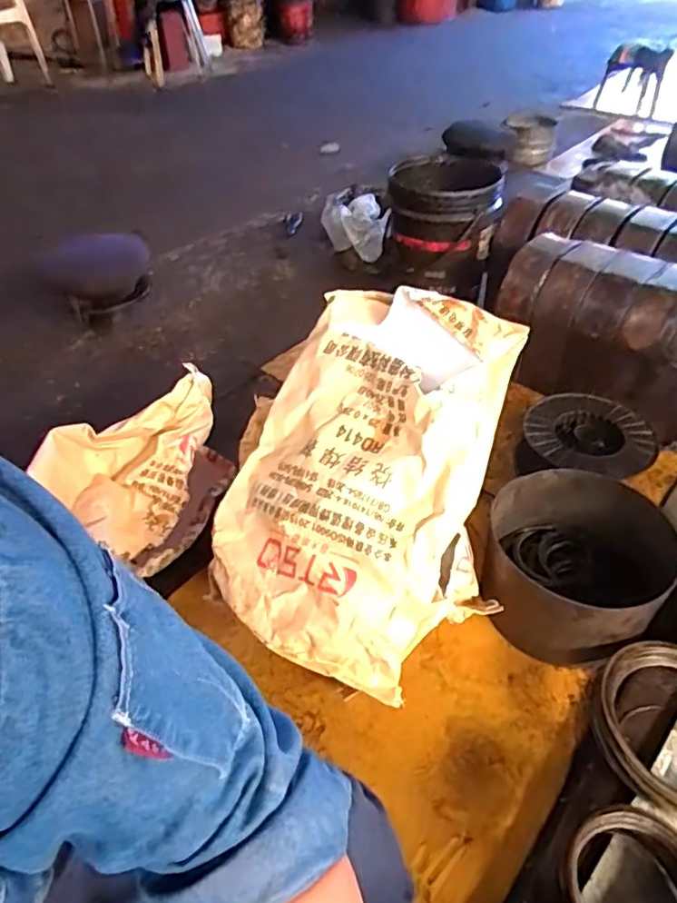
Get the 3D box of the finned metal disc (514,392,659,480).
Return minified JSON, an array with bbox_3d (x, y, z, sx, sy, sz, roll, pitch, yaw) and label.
[{"bbox_3d":[0.456,-0.010,1.101,0.224,0.084,0.215,0,44,0],"label":"finned metal disc"}]

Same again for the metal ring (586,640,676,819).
[{"bbox_3d":[0.427,0.350,0.747,0.199,0.058,0.203,0,44,0],"label":"metal ring"}]

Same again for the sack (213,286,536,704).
[{"bbox_3d":[0.039,0.019,0.856,0.371,0.137,0.562,20,77,23],"label":"sack"}]

